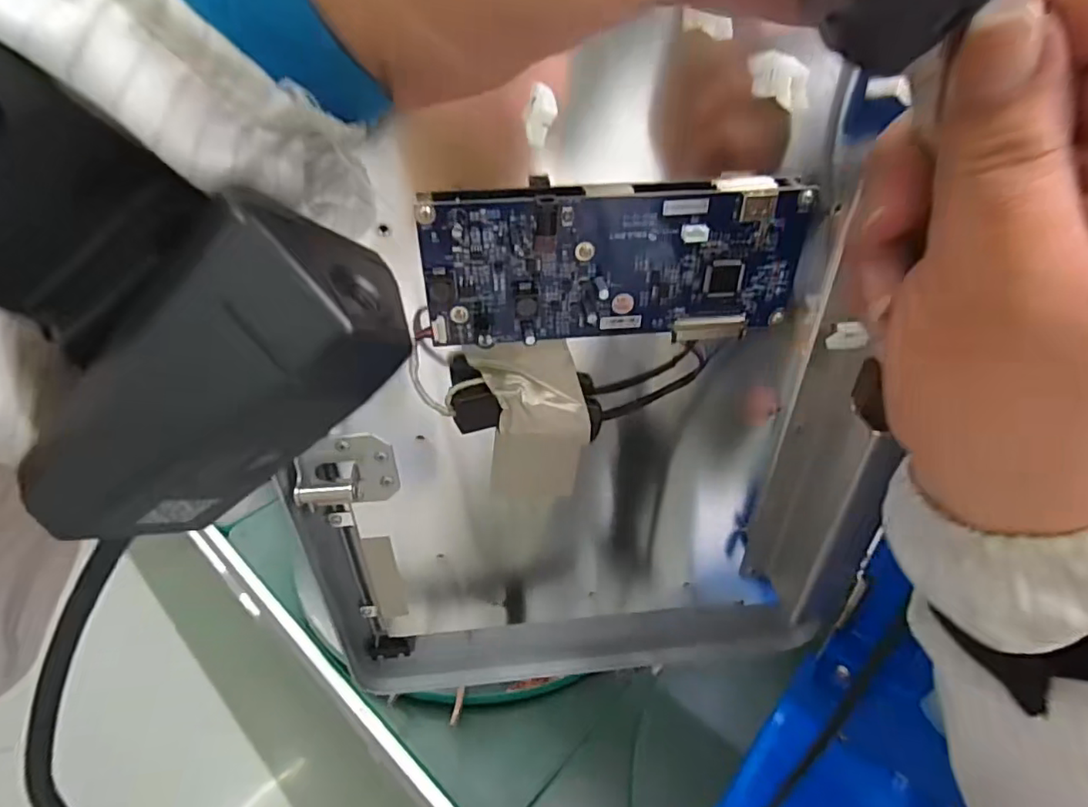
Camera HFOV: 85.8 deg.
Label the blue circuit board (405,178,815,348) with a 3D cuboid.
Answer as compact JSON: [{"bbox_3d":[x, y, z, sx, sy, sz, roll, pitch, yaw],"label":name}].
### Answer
[{"bbox_3d":[0.033,-0.062,0.265,0.169,0.070,0.015,-4,37,-5],"label":"blue circuit board"}]

